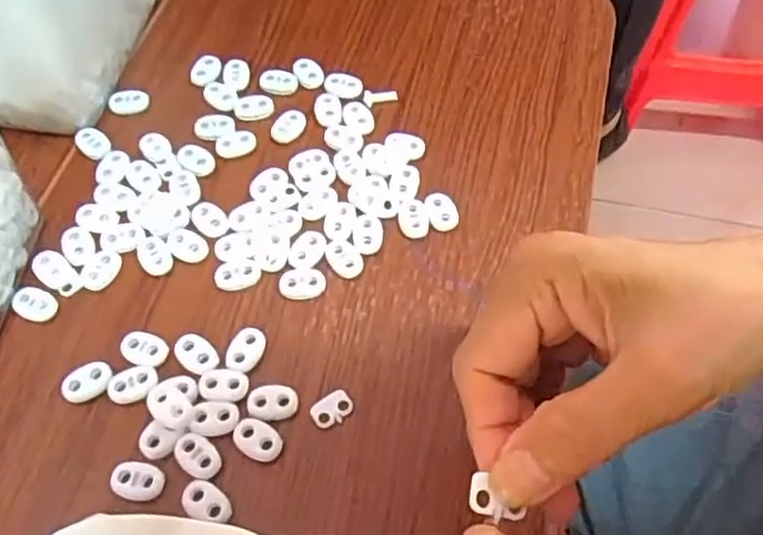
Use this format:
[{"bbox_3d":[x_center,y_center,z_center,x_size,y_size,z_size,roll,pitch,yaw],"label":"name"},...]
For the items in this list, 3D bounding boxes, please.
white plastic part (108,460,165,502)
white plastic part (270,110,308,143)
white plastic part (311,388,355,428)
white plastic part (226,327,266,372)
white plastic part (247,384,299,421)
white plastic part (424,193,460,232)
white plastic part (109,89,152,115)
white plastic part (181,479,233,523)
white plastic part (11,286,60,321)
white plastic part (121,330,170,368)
[{"bbox_3d":[-0.105,0.093,0.300,0.022,0.006,0.016,10,61,4],"label":"white plastic part"},{"bbox_3d":[-0.053,-0.081,0.395,0.021,0.006,0.015,-27,65,-15],"label":"white plastic part"},{"bbox_3d":[-0.022,0.064,0.314,0.020,0.004,0.014,-31,66,-17],"label":"white plastic part"},{"bbox_3d":[-0.064,0.039,0.329,0.016,0.004,0.022,17,62,7],"label":"white plastic part"},{"bbox_3d":[-0.050,0.061,0.315,0.023,0.004,0.016,-9,62,-7],"label":"white plastic part"},{"bbox_3d":[0.031,-0.030,0.366,0.016,0.006,0.021,-11,62,-8],"label":"white plastic part"},{"bbox_3d":[-0.148,-0.098,0.407,0.023,0.004,0.015,-6,61,-5],"label":"white plastic part"},{"bbox_3d":[-0.074,0.100,0.293,0.023,0.006,0.013,32,65,15],"label":"white plastic part"},{"bbox_3d":[-0.171,0.018,0.341,0.022,0.004,0.015,24,63,11],"label":"white plastic part"},{"bbox_3d":[-0.112,0.038,0.328,0.023,0.004,0.015,15,62,6],"label":"white plastic part"}]

